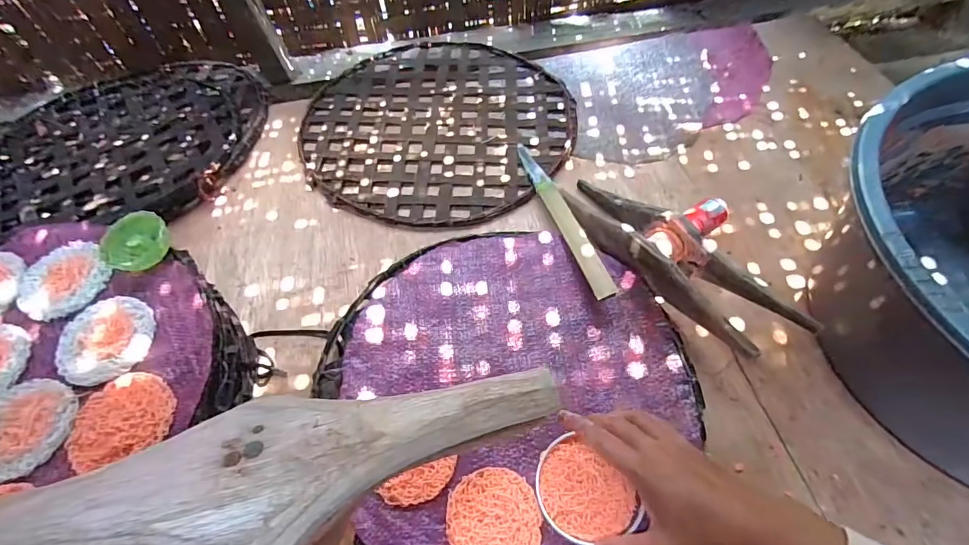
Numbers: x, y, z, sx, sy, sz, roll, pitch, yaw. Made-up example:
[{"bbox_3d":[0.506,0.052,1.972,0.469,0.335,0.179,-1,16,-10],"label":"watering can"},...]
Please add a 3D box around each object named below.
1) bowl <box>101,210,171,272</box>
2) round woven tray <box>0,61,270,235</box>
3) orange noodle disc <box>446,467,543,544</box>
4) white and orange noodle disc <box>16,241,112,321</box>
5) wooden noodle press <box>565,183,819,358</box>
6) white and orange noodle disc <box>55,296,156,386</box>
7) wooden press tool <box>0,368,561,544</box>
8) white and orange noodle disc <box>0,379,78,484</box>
[{"bbox_3d":[-0.339,-0.031,0.446,0.060,0.018,0.060,0,83,3],"label":"bowl"},{"bbox_3d":[-0.531,-0.213,0.668,0.396,0.034,0.390,-1,57,2],"label":"round woven tray"},{"bbox_3d":[0.008,0.202,0.371,0.073,0.014,0.076,-1,57,2],"label":"orange noodle disc"},{"bbox_3d":[-0.409,0.006,0.438,0.077,0.012,0.078,-1,57,2],"label":"white and orange noodle disc"},{"bbox_3d":[0.210,-0.027,0.489,0.127,0.066,0.273,-32,61,-16],"label":"wooden noodle press"},{"bbox_3d":[-0.338,0.058,0.404,0.083,0.004,0.081,-1,57,2],"label":"white and orange noodle disc"},{"bbox_3d":[-0.100,0.089,0.197,0.272,0.032,0.062,-12,57,-10],"label":"wooden press tool"},{"bbox_3d":[-0.377,0.124,0.364,0.084,0.007,0.077,-1,57,2],"label":"white and orange noodle disc"}]

